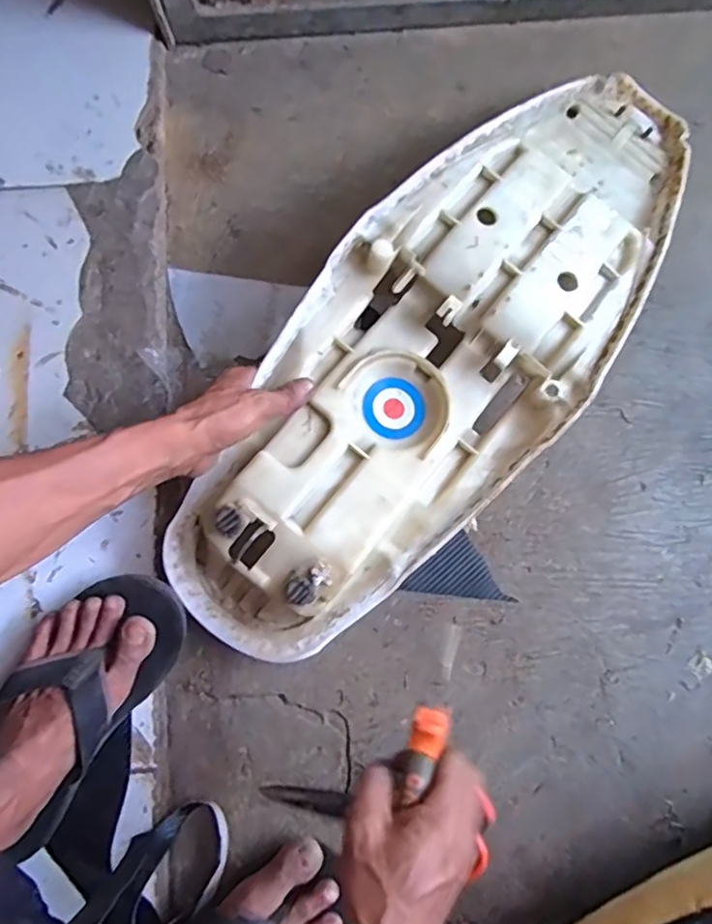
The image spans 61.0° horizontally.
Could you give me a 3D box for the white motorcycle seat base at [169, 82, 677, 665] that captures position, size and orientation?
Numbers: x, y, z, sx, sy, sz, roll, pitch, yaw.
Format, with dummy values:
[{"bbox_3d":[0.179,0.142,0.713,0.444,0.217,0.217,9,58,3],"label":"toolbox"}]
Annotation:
[{"bbox_3d":[0.095,-0.120,0.566,0.244,0.070,0.688,37,82,6],"label":"white motorcycle seat base"}]

